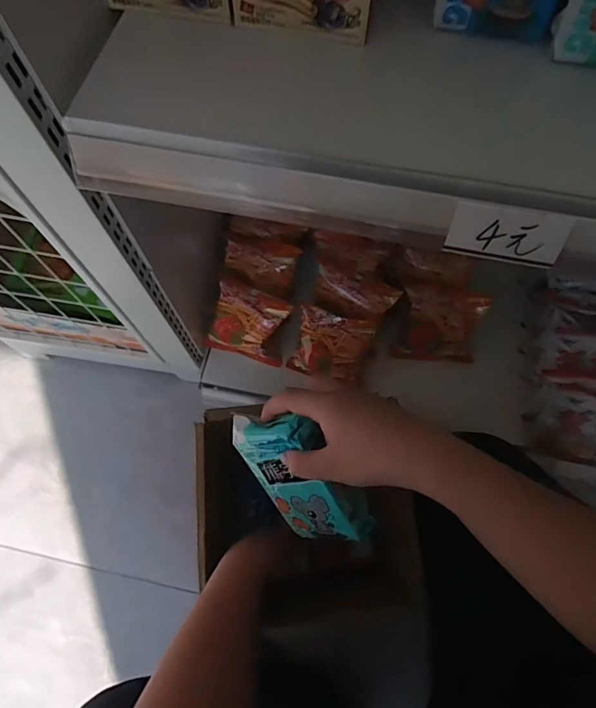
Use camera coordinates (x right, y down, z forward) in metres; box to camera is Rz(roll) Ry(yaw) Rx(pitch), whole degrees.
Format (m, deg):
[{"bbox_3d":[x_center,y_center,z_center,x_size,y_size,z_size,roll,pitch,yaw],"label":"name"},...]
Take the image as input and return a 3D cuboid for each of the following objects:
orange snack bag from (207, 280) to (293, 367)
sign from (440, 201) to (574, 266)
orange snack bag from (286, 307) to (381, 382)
[{"bbox_3d":[-0.085,-0.051,0.761,0.127,0.131,0.042,22,34,12],"label":"orange snack bag"},{"bbox_3d":[0.142,-0.081,0.308,0.075,0.037,0.004,11,43,6],"label":"sign"},{"bbox_3d":[0.057,-0.015,0.740,0.126,0.132,0.052,20,36,8],"label":"orange snack bag"}]

